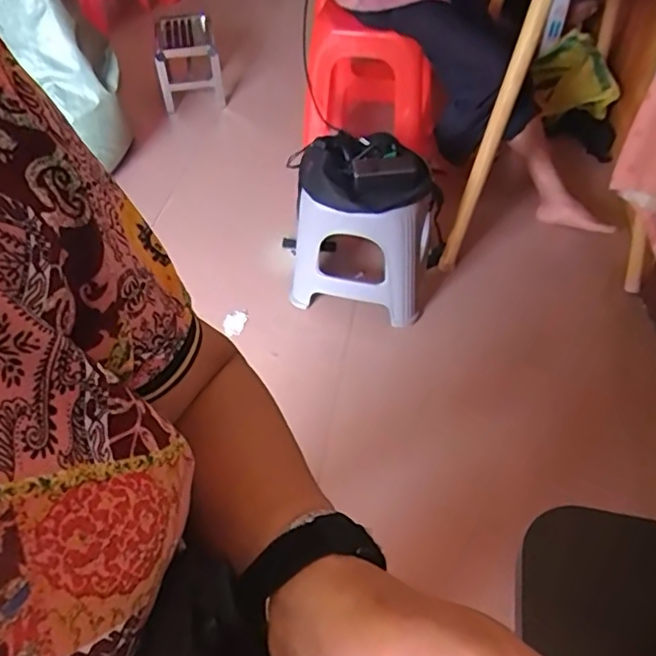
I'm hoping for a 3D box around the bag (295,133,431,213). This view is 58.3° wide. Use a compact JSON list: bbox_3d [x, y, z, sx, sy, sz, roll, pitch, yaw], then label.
[{"bbox_3d":[0.077,-0.327,1.226,0.271,0.082,0.175,10,51,10],"label":"bag"}]

